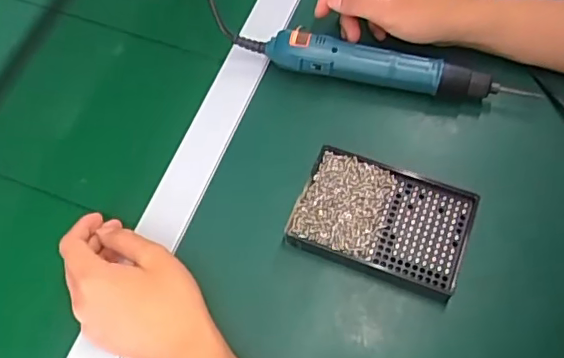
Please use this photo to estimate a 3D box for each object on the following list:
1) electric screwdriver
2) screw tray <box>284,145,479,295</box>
[{"bbox_3d":[0.090,-0.099,0.520,0.260,0.044,0.033,13,67,9],"label":"electric screwdriver"},{"bbox_3d":[0.082,0.036,0.464,0.137,0.030,0.090,17,67,10],"label":"screw tray"}]

